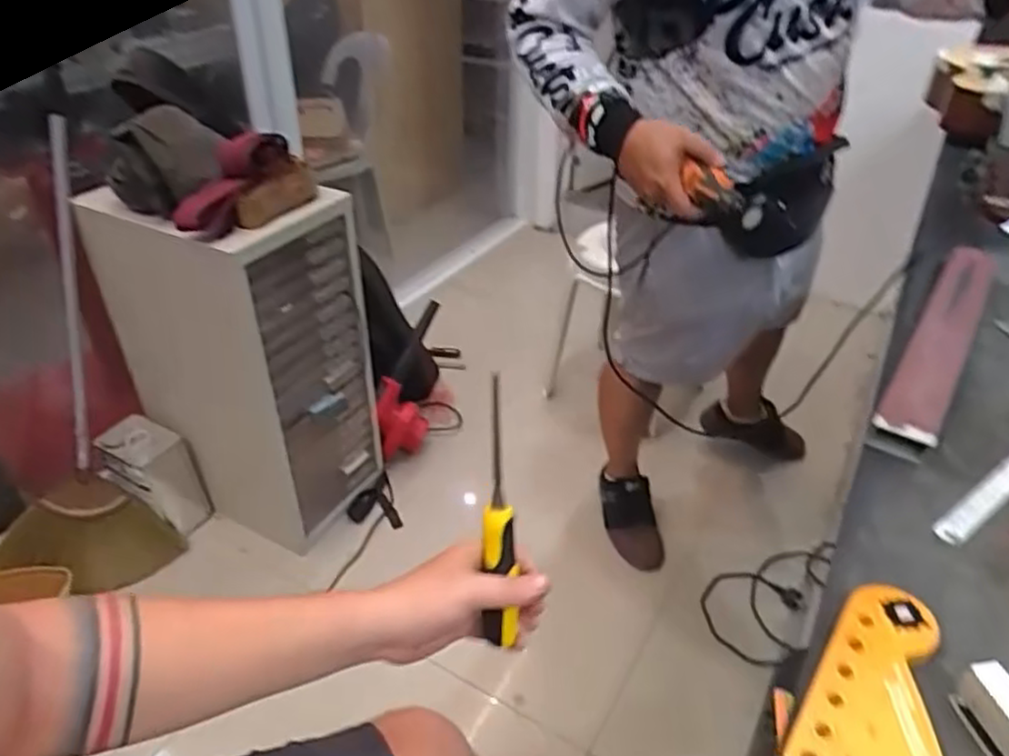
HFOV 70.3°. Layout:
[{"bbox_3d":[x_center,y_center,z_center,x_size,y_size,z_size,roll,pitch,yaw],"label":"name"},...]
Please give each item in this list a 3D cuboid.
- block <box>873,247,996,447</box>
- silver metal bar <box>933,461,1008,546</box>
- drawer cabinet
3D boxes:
[{"bbox_3d":[0.483,-0.045,0.790,0.057,0.035,0.426,23,41,28],"label":"block"},{"bbox_3d":[0.419,0.099,0.615,0.177,0.013,0.023,-24,42,-31],"label":"silver metal bar"},{"bbox_3d":[-0.501,-0.028,1.448,0.370,0.695,0.287,15,37,18],"label":"drawer cabinet"}]

